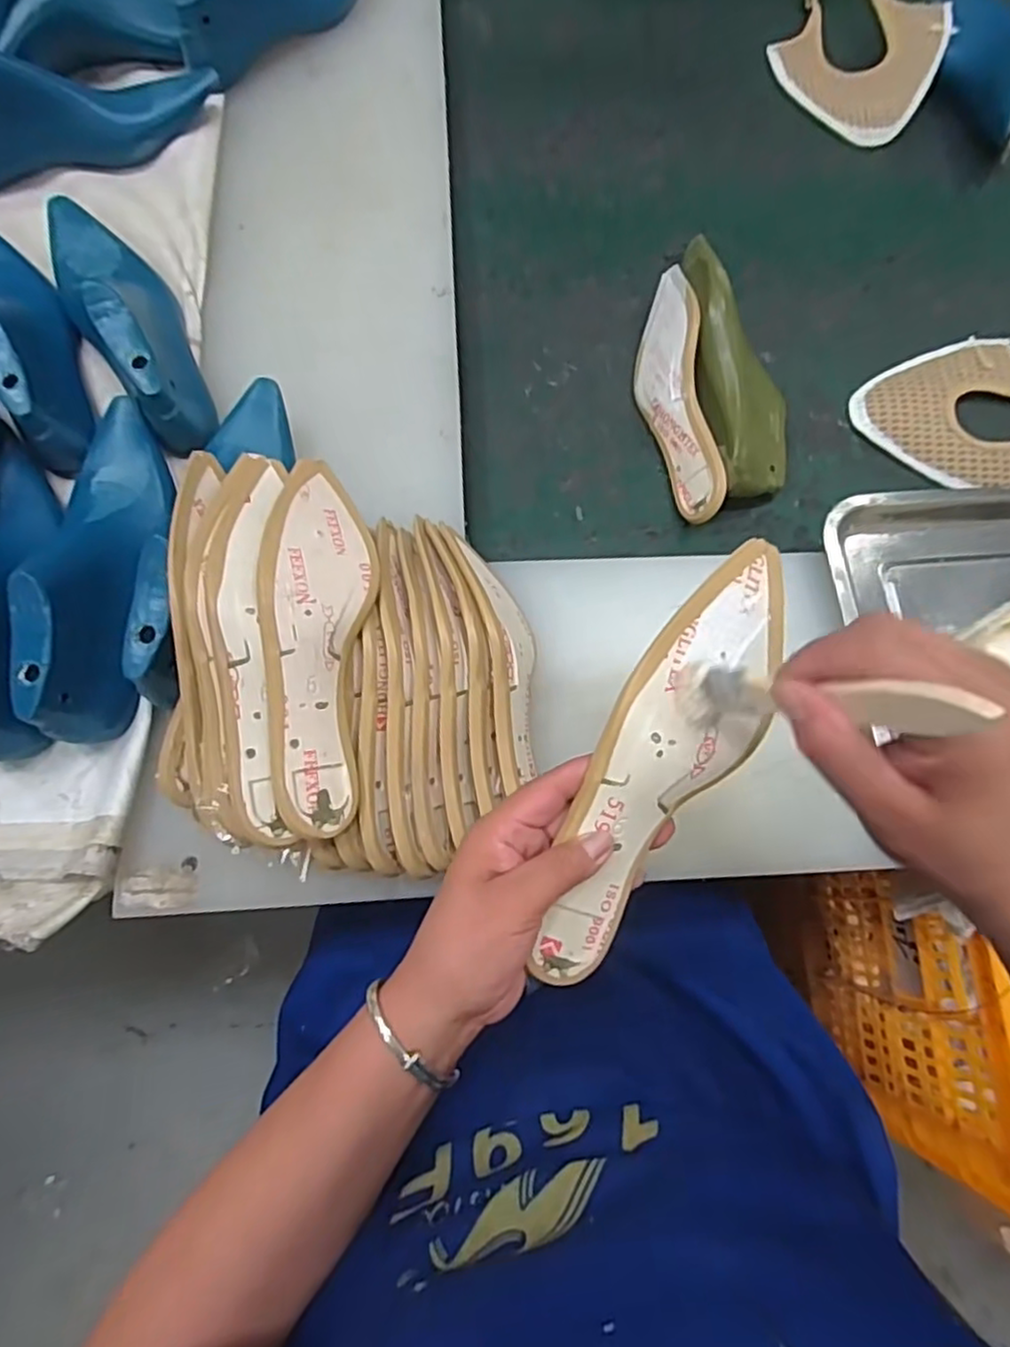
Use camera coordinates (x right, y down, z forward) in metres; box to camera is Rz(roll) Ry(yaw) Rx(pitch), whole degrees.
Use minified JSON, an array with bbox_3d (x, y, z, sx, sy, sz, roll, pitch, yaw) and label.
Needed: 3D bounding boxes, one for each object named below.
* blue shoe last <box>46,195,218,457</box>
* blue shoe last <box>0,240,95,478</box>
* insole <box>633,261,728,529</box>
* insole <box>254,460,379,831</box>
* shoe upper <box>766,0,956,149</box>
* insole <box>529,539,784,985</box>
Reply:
[{"bbox_3d":[-0.302,-0.297,0.532,0.075,0.077,0.263,-35,78,-11],"label":"blue shoe last"},{"bbox_3d":[-0.383,-0.280,0.525,0.067,0.077,0.267,-29,77,-9],"label":"blue shoe last"},{"bbox_3d":[0.155,-0.249,0.609,0.035,0.070,0.249,2,74,-40],"label":"insole"},{"bbox_3d":[-0.114,-0.028,0.423,0.062,0.046,0.241,-4,74,-3],"label":"insole"},{"bbox_3d":[0.395,-0.702,0.762,0.174,0.036,0.241,25,75,5],"label":"shoe upper"},{"bbox_3d":[0.080,0.045,0.346,0.066,0.039,0.244,27,90,6],"label":"insole"}]

